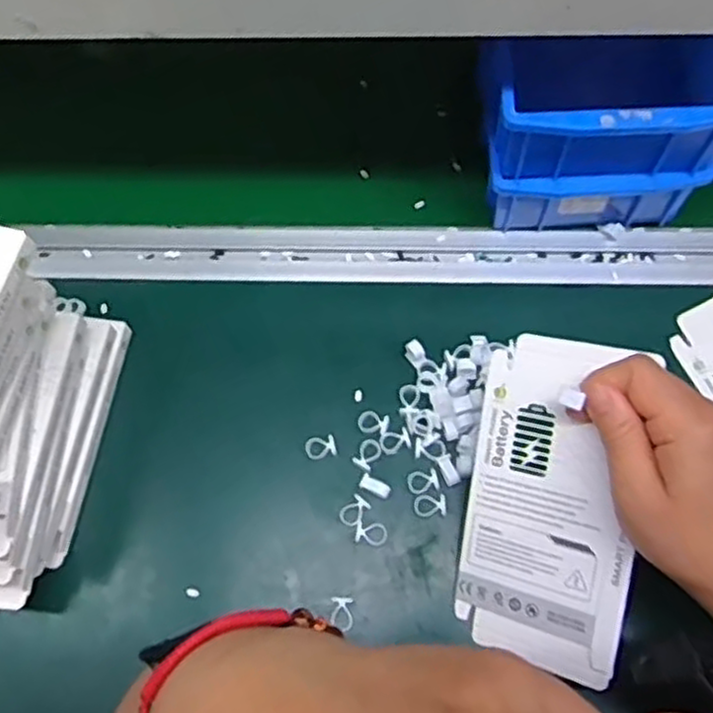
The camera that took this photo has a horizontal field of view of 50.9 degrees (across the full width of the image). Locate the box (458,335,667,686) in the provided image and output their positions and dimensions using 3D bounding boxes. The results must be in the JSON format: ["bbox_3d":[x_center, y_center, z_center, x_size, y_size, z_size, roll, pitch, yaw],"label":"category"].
[{"bbox_3d":[0.102,0.077,0.392,0.087,0.004,0.168,12,98,29],"label":"box"}]

